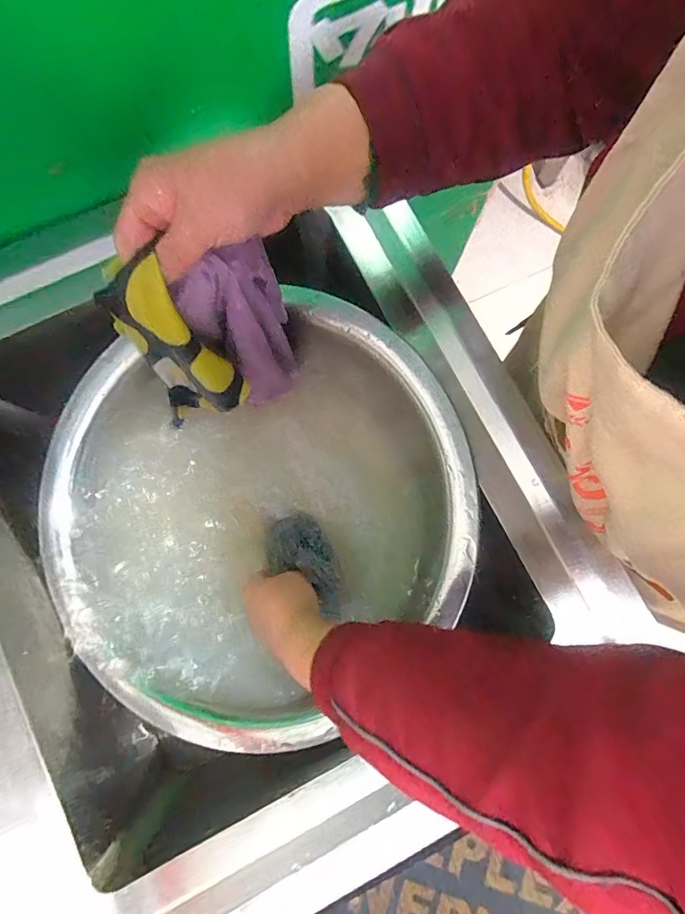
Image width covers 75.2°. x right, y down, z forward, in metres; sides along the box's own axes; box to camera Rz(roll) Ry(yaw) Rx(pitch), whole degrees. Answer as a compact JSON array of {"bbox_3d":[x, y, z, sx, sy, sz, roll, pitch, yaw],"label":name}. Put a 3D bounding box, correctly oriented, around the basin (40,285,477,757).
[{"bbox_3d":[-0.088,0.069,0.435,0.405,0.119,0.381,0,80,-1],"label":"basin"}]

